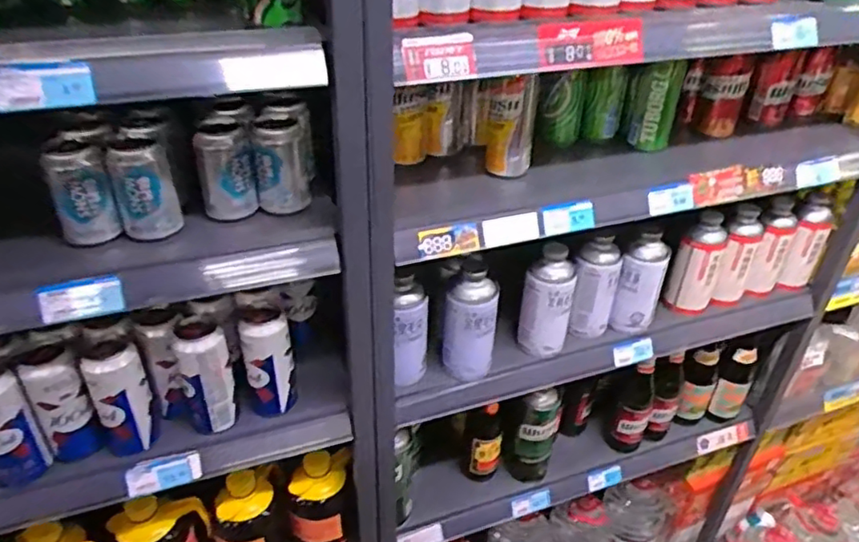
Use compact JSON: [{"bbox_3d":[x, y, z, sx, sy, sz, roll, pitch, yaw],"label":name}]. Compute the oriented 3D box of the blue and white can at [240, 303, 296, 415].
[{"bbox_3d":[-0.227,0.125,0.867,0.064,0.155,0.067,1,34,-1],"label":"blue and white can"}]

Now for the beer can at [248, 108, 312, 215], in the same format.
[{"bbox_3d":[-0.184,-0.134,0.771,0.066,0.115,0.065,-6,35,-12],"label":"beer can"}]

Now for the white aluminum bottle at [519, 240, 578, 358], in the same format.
[{"bbox_3d":[0.186,0.051,0.981,0.075,0.184,0.062,11,35,13],"label":"white aluminum bottle"}]

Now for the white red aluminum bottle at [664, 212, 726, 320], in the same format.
[{"bbox_3d":[0.465,-0.005,1.082,0.070,0.178,0.069,20,38,25],"label":"white red aluminum bottle"}]

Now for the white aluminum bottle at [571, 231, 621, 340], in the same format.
[{"bbox_3d":[0.273,0.031,1.024,0.068,0.170,0.062,14,36,17],"label":"white aluminum bottle"}]

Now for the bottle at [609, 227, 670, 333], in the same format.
[{"bbox_3d":[0.352,0.024,1.035,0.068,0.169,0.070,17,37,21],"label":"bottle"}]

